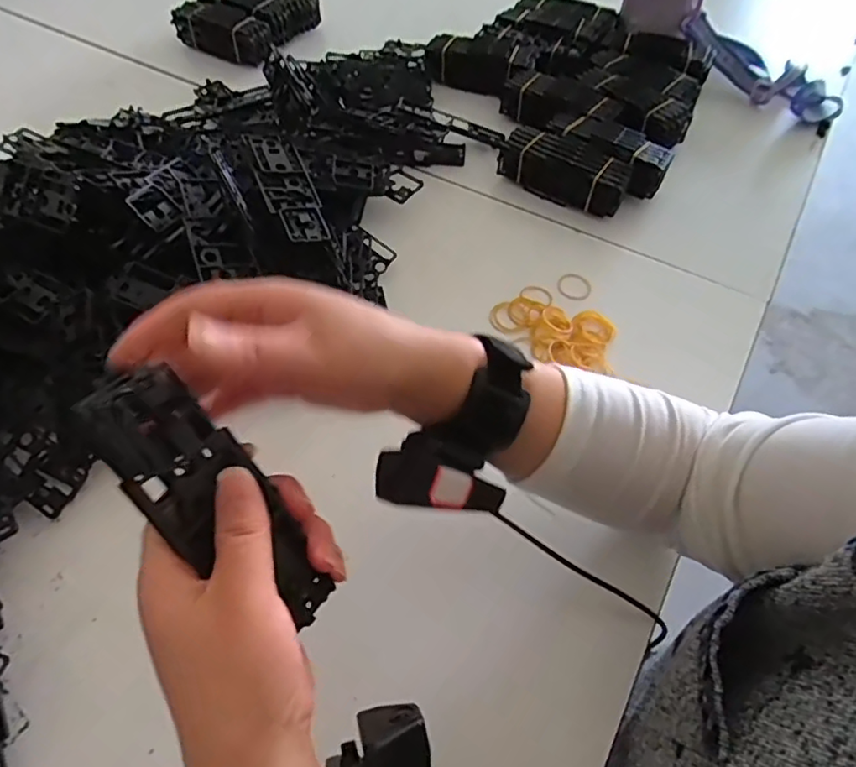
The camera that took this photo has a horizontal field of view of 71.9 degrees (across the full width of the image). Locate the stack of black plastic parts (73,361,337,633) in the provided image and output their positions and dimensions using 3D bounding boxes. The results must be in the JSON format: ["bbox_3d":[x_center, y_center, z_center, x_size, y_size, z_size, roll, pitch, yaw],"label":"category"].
[{"bbox_3d":[-0.085,0.049,0.243,0.127,0.013,0.044,51,61,-15],"label":"stack of black plastic parts"}]

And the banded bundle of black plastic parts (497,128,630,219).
[{"bbox_3d":[0.137,-0.211,0.589,0.126,0.050,0.045,30,60,19],"label":"banded bundle of black plastic parts"}]

